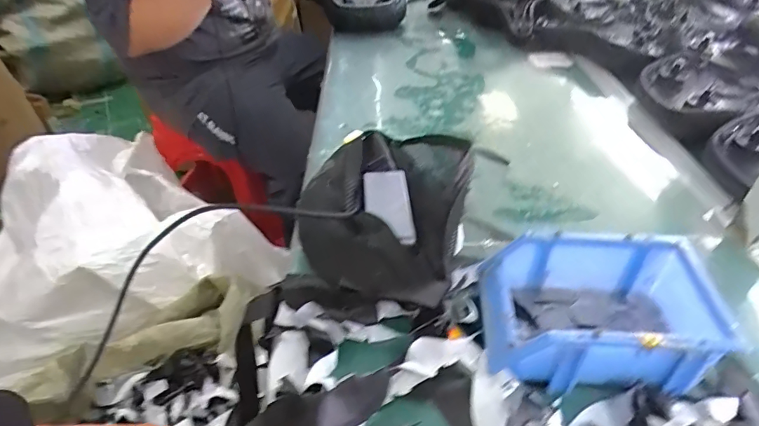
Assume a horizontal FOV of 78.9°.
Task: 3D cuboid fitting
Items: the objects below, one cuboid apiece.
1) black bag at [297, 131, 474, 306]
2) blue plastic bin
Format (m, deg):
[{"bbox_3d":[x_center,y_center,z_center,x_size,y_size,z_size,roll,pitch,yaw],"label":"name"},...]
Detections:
[{"bbox_3d":[0.003,-0.028,0.511,0.185,0.094,0.289,2,41,5],"label":"black bag"},{"bbox_3d":[0.183,0.083,0.400,0.180,0.067,0.121,1,41,4],"label":"blue plastic bin"}]

